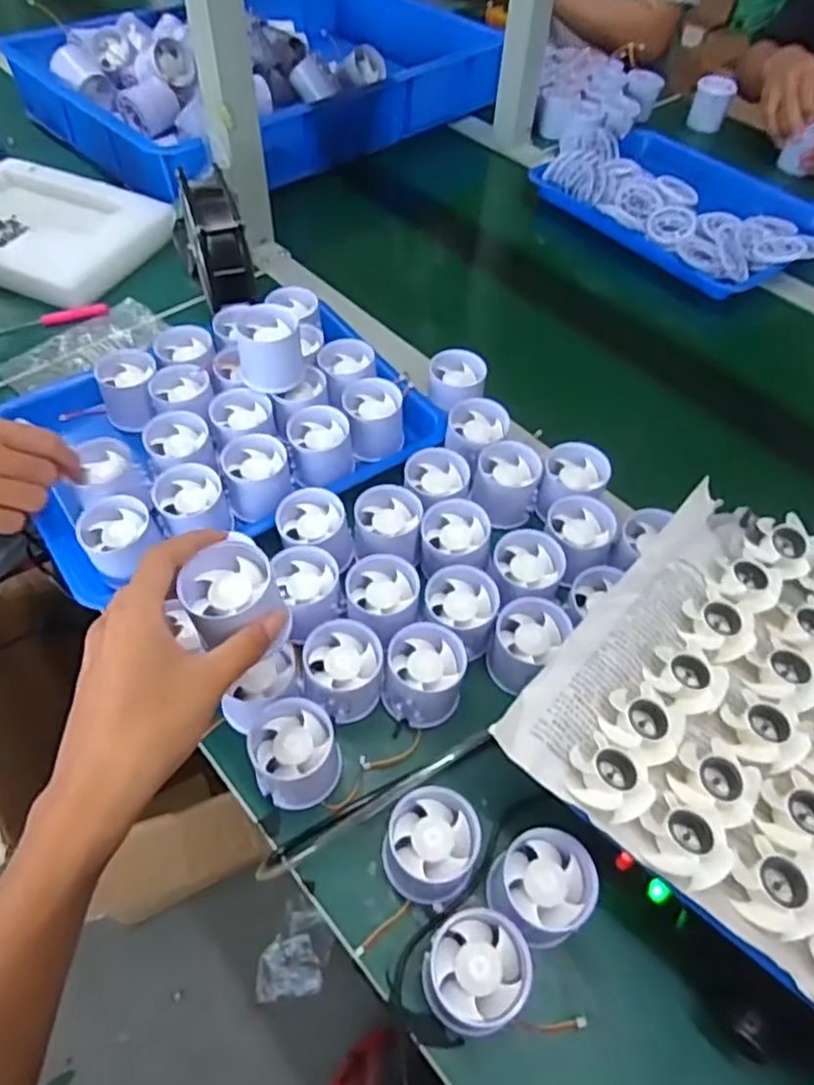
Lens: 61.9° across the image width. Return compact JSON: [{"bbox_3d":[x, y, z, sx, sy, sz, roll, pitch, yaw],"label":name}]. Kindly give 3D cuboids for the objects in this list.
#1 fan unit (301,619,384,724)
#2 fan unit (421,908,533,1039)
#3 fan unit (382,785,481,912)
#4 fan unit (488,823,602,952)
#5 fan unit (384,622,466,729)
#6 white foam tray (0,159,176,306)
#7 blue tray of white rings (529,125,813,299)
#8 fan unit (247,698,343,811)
[{"bbox_3d":[-0.043,0.088,0.462,0.052,0.046,0.056,-5,55,-7],"label":"fan unit"},{"bbox_3d":[0.037,0.233,0.367,0.054,0.042,0.053,2,54,-2],"label":"fan unit"},{"bbox_3d":[0.014,0.180,0.403,0.053,0.037,0.056,2,54,-2],"label":"fan unit"},{"bbox_3d":[0.078,0.198,0.392,0.058,0.040,0.052,-35,63,-25],"label":"fan unit"},{"bbox_3d":[0.011,0.091,0.462,0.052,0.044,0.056,2,54,-2],"label":"fan unit"},{"bbox_3d":[-0.412,-0.357,0.766,0.267,0.030,0.183,22,56,12],"label":"white foam tray"},{"bbox_3d":[0.343,-0.433,0.866,0.234,0.047,0.365,-33,62,-24],"label":"blue tray of white rings"},{"bbox_3d":[-0.070,0.136,0.433,0.055,0.051,0.054,-10,55,-11],"label":"fan unit"}]

